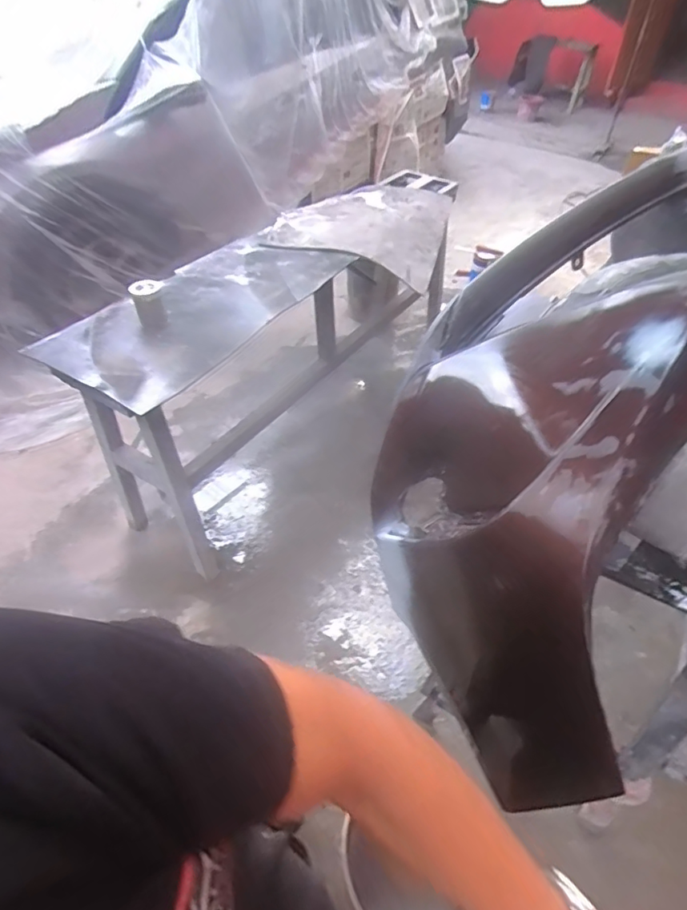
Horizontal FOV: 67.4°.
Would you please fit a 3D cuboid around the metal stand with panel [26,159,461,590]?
[{"bbox_3d":[-0.116,-0.423,1.858,0.558,0.737,1.639,31,55,26],"label":"metal stand with panel"}]

